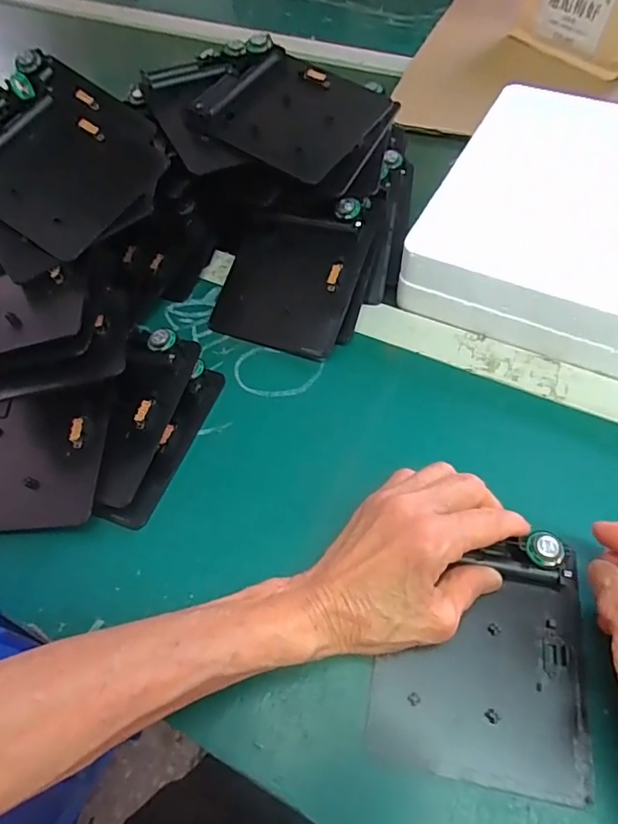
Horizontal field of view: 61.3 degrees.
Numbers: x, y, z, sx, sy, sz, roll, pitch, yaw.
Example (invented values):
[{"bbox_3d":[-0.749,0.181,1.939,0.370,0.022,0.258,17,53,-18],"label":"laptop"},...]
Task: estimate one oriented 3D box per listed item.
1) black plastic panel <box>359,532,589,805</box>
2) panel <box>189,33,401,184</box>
[{"bbox_3d":[0.095,0.127,0.282,0.108,0.024,0.123,9,56,8],"label":"black plastic panel"},{"bbox_3d":[-0.012,-0.239,0.410,0.118,0.015,0.114,32,69,10],"label":"panel"}]

